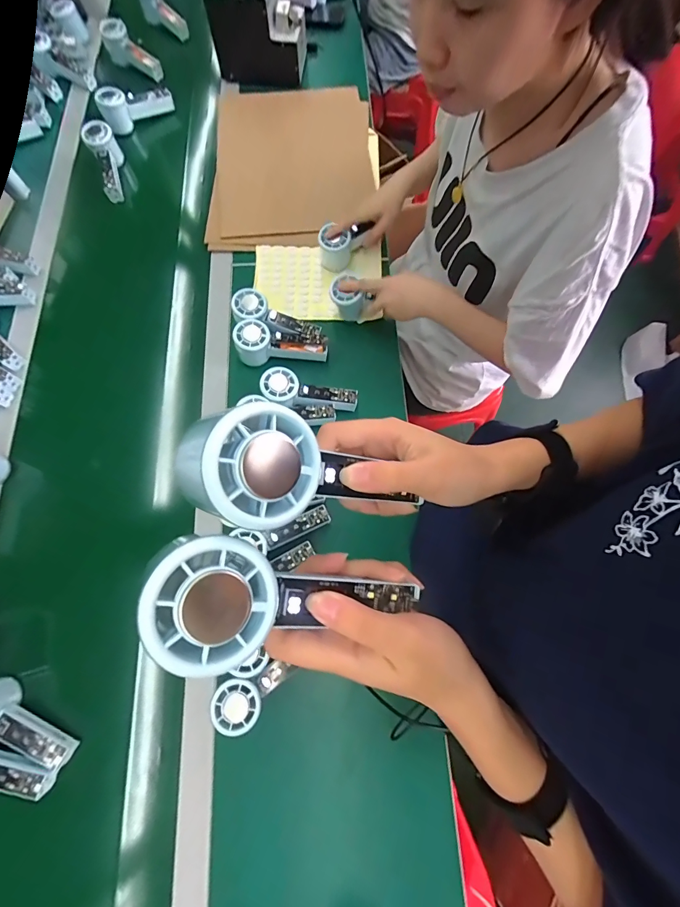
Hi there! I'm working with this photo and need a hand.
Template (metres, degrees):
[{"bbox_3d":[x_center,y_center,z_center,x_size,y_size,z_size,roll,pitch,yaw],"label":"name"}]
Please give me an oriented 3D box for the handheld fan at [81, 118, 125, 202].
[{"bbox_3d":[-0.463,-0.571,0.763,0.053,0.053,0.153,-13,88,-5],"label":"handheld fan"}]

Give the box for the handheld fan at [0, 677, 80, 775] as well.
[{"bbox_3d":[-0.398,0.333,0.467,0.149,0.048,0.054,23,72,7],"label":"handheld fan"}]

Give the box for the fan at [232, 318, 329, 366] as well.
[{"bbox_3d":[-0.098,-0.181,0.633,0.151,0.054,0.061,5,71,1],"label":"fan"}]

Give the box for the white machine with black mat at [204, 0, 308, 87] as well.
[{"bbox_3d":[-0.168,-0.902,0.806,0.179,0.128,0.134,8,71,2],"label":"white machine with black mat"}]

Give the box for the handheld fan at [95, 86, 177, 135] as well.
[{"bbox_3d":[-0.432,-0.742,0.807,0.149,0.055,0.045,-35,75,-12],"label":"handheld fan"}]

